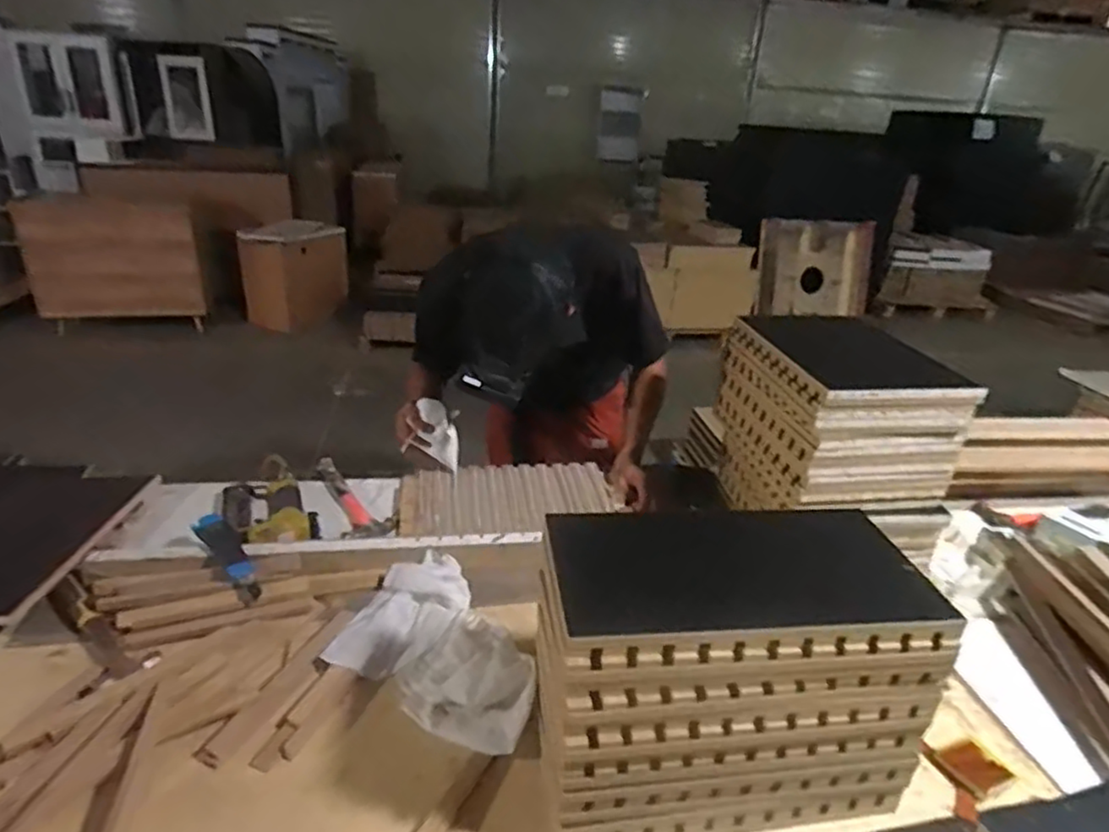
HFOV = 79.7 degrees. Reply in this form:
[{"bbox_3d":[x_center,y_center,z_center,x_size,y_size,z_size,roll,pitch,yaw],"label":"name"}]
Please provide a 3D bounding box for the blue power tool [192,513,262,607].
[{"bbox_3d":[-0.456,0.197,0.924,0.049,0.046,0.169,-16,32,-35],"label":"blue power tool"}]

